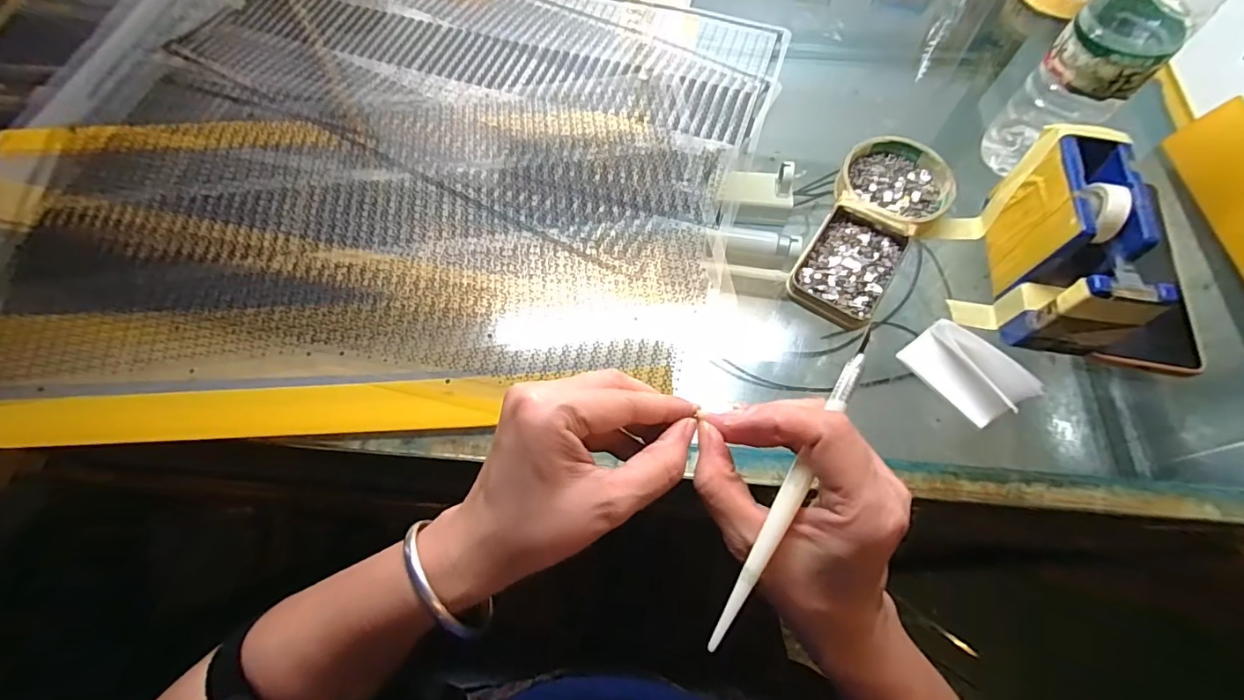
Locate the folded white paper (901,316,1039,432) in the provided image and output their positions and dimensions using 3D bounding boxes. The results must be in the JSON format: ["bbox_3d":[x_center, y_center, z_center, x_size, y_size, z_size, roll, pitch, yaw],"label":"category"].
[{"bbox_3d":[0.221,0.014,0.338,0.037,0.025,0.068,-35,70,-14],"label":"folded white paper"}]

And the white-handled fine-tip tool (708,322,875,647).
[{"bbox_3d":[0.075,0.056,0.222,0.008,0.005,0.151,28,81,12],"label":"white-handled fine-tip tool"}]

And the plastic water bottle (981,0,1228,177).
[{"bbox_3d":[0.328,-0.211,0.332,0.069,0.219,0.059,-42,72,-17],"label":"plastic water bottle"}]

